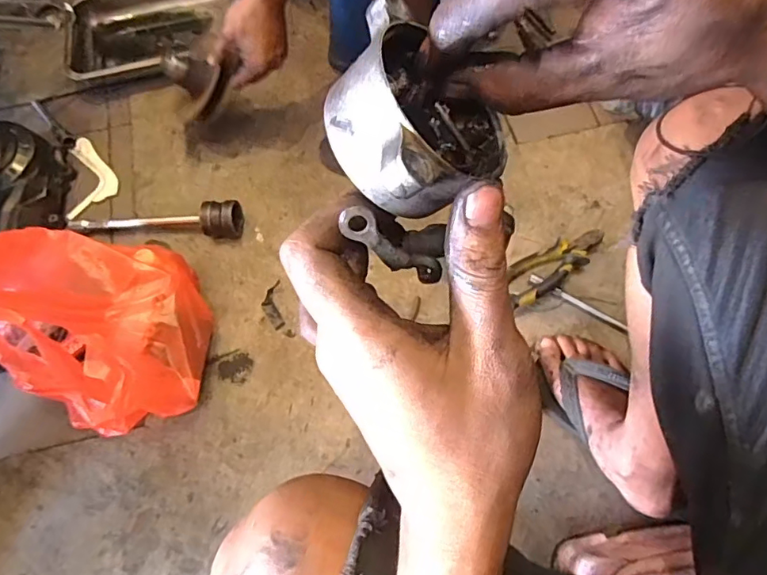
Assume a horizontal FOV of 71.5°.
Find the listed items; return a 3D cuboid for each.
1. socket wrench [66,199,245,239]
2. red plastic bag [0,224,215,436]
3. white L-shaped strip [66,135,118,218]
[{"bbox_3d":[-0.353,-0.102,0.810,0.281,0.049,0.051,1,67,2],"label":"socket wrench"},{"bbox_3d":[-0.364,0.031,0.649,0.243,0.265,0.247,-5,67,0],"label":"red plastic bag"},{"bbox_3d":[-0.491,-0.193,0.903,0.078,0.005,0.160,-10,67,-3],"label":"white L-shaped strip"}]

